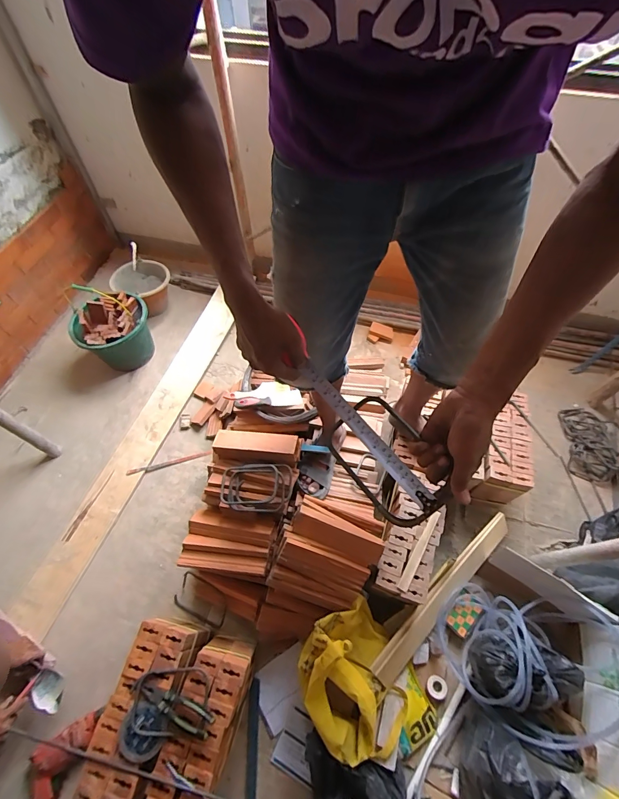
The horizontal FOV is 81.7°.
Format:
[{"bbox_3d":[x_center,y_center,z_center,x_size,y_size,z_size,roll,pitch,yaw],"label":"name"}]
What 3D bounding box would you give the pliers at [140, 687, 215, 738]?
[{"bbox_3d":[-0.299,0.693,0.801,0.172,0.018,0.047,22,62,13],"label":"pliers"}]

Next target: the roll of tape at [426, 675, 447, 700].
[{"bbox_3d":[0.356,0.805,1.002,0.054,0.020,0.053,0,60,1],"label":"roll of tape"}]

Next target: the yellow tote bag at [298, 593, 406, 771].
[{"bbox_3d":[0.115,0.716,0.902,0.252,0.215,0.325,-21,61,-12],"label":"yellow tote bag"}]

